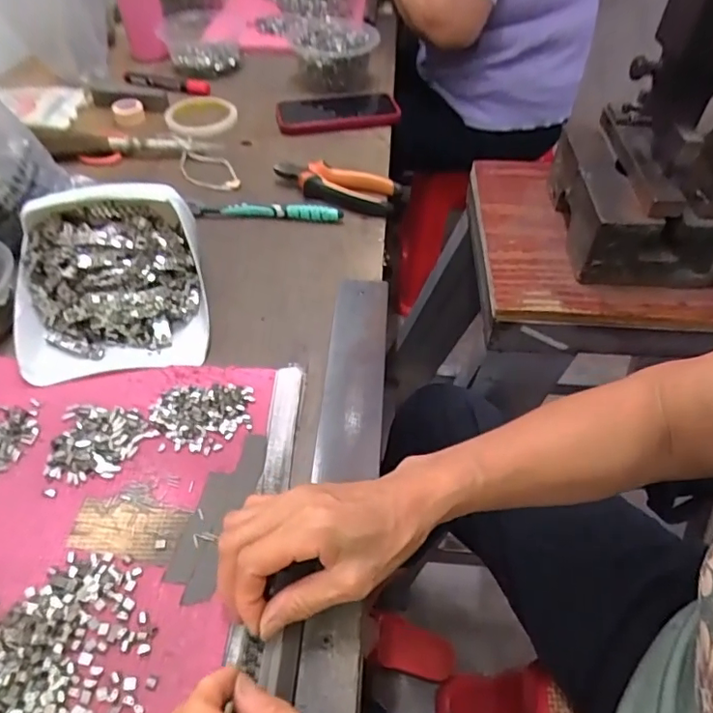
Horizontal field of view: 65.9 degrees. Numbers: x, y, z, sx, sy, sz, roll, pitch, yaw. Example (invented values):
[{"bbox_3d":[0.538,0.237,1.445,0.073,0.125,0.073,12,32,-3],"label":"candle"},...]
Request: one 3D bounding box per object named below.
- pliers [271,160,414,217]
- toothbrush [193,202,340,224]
[{"bbox_3d":[-0.021,-0.196,0.638,0.157,0.027,0.052,12,49,8],"label":"pliers"},{"bbox_3d":[-0.100,-0.161,0.611,0.167,0.015,0.011,3,49,0],"label":"toothbrush"}]

